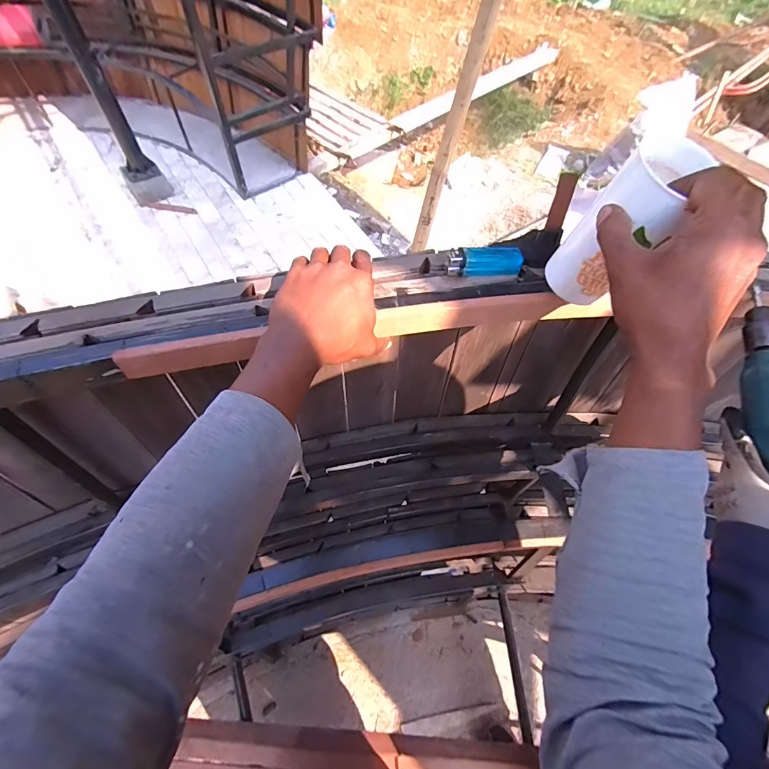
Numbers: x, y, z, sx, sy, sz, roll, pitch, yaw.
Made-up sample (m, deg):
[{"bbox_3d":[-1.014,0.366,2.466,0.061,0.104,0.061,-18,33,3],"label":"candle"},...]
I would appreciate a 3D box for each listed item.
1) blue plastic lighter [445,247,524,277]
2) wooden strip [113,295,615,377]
[{"bbox_3d":[0.109,-0.133,0.426,0.082,0.023,0.021,-4,61,-5],"label":"blue plastic lighter"},{"bbox_3d":[-0.003,-0.055,0.396,0.480,0.031,0.032,-8,62,-10],"label":"wooden strip"}]

